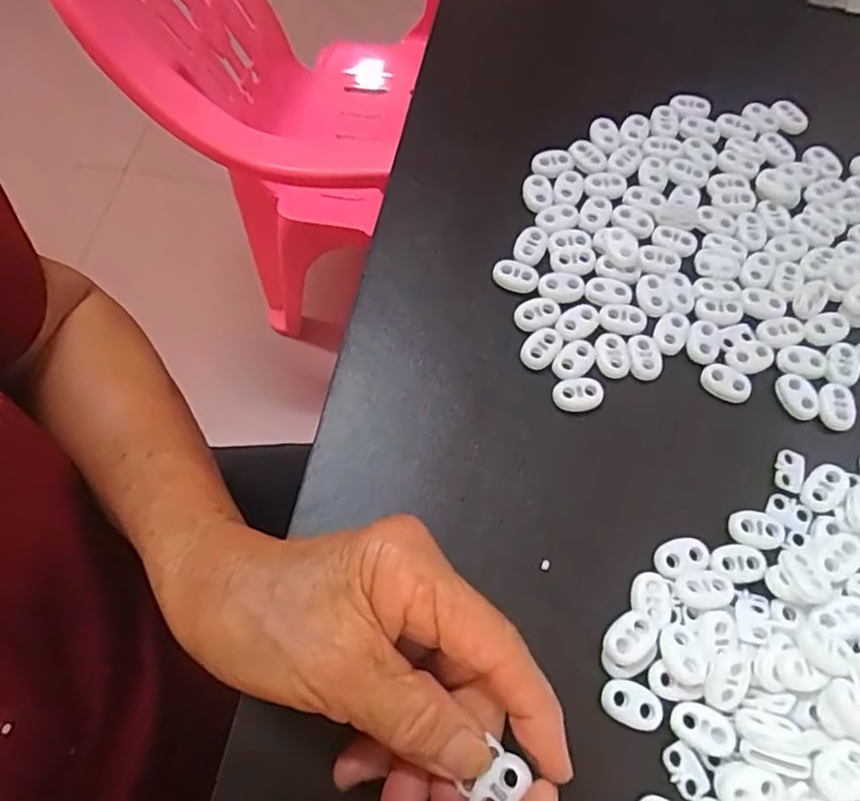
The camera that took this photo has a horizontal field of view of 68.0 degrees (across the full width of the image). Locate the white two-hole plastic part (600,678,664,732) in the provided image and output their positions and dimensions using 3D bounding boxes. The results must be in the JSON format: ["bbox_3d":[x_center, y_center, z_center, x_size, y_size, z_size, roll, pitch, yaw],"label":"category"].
[{"bbox_3d":[0.076,0.114,0.240,0.022,0.004,0.015,24,69,10],"label":"white two-hole plastic part"}]

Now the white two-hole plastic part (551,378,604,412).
[{"bbox_3d":[0.068,-0.002,0.290,0.023,0.005,0.015,-7,67,-3],"label":"white two-hole plastic part"}]

